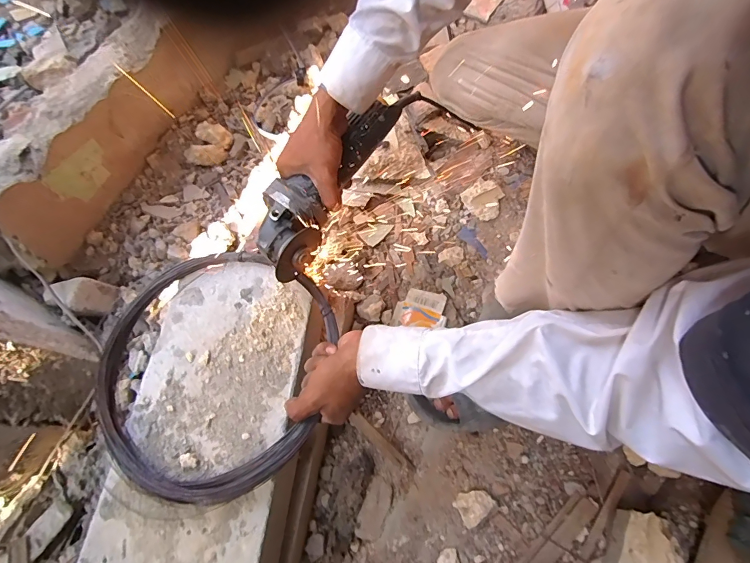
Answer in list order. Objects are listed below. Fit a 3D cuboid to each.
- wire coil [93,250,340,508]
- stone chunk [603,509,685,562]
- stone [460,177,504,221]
[{"bbox_3d":[-0.196,0.097,0.479,0.280,0.034,0.301,-1,65,2],"label":"wire coil"},{"bbox_3d":[0.306,0.313,0.455,0.078,0.061,0.092,3,69,6],"label":"stone chunk"},{"bbox_3d":[0.193,-0.146,0.702,0.066,0.034,0.066,-2,68,4],"label":"stone"}]

